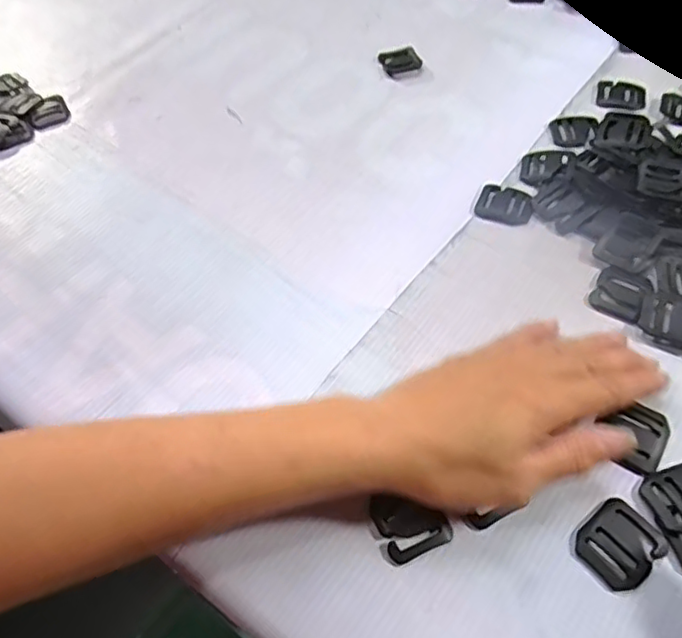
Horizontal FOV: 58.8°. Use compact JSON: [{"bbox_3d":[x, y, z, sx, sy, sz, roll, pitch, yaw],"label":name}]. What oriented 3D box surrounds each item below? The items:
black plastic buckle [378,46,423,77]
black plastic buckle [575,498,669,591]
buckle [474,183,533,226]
[{"bbox_3d":[0.050,-0.213,0.501,0.031,0.005,0.026,-21,56,-11],"label":"black plastic buckle"},{"bbox_3d":[0.125,0.101,0.271,0.035,0.004,0.031,-38,61,-21],"label":"black plastic buckle"},{"bbox_3d":[0.108,-0.076,0.397,0.035,0.004,0.030,16,57,14],"label":"buckle"}]

